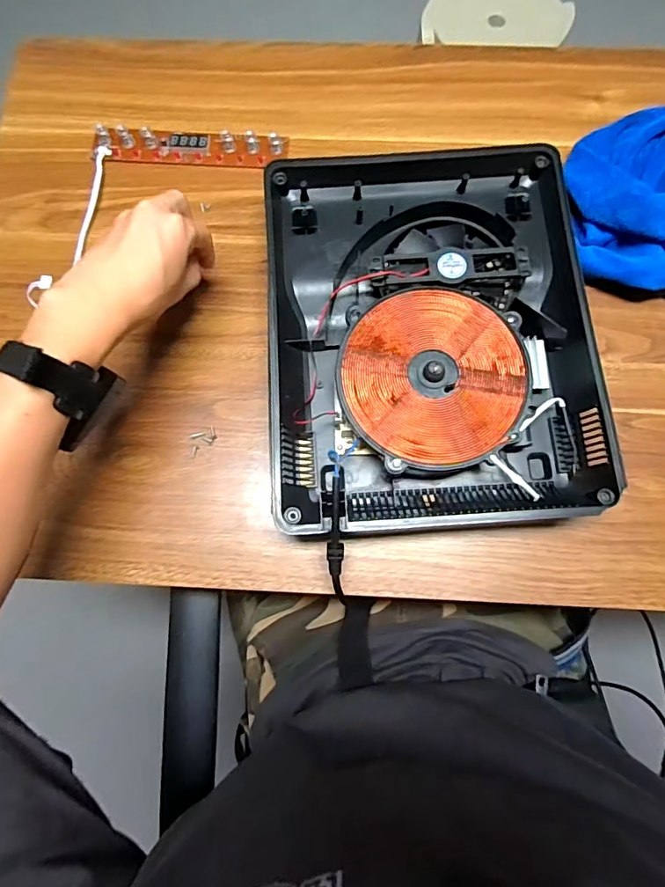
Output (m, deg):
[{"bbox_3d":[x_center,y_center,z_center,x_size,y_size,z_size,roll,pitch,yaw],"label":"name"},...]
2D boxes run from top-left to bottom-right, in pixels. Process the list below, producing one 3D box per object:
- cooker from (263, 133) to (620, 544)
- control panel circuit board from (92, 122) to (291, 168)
[{"bbox_3d":[0.082,-0.098,0.439,0.266,0.059,0.338,-3,77,0],"label":"cooker"},{"bbox_3d":[-0.148,-0.310,0.513,0.198,0.019,0.037,2,77,1],"label":"control panel circuit board"}]

